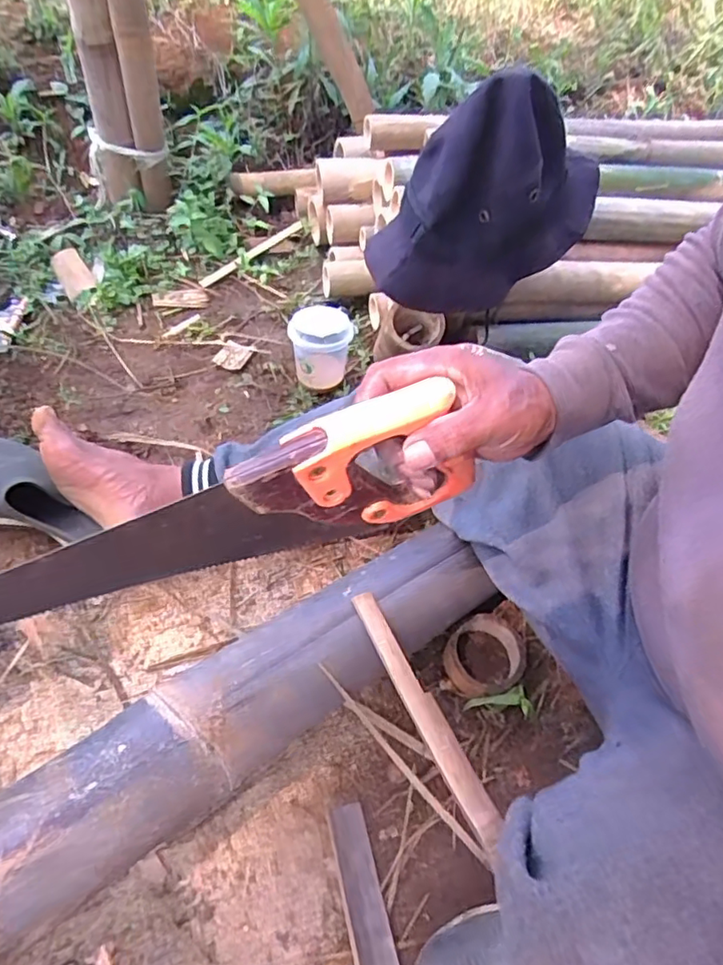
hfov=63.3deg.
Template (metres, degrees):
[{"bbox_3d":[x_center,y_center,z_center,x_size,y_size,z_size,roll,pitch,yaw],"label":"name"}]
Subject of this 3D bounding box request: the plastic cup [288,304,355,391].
[{"bbox_3d":[-0.057,-0.188,0.833,0.088,0.109,0.082,-6,54,-8],"label":"plastic cup"}]

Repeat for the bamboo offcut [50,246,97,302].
[{"bbox_3d":[-0.470,-0.343,0.953,0.047,0.022,0.101,-26,60,-21],"label":"bamboo offcut"}]

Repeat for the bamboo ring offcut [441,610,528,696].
[{"bbox_3d":[0.130,0.189,0.628,0.077,0.033,0.085,36,59,20],"label":"bamboo ring offcut"}]

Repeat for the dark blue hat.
[{"bbox_3d":[0.151,-0.323,0.664,0.278,0.214,0.112,-19,58,-16],"label":"dark blue hat"}]

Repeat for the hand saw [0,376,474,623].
[{"bbox_3d":[-0.141,0.049,0.365,0.409,0.103,0.025,-20,57,-5],"label":"hand saw"}]

